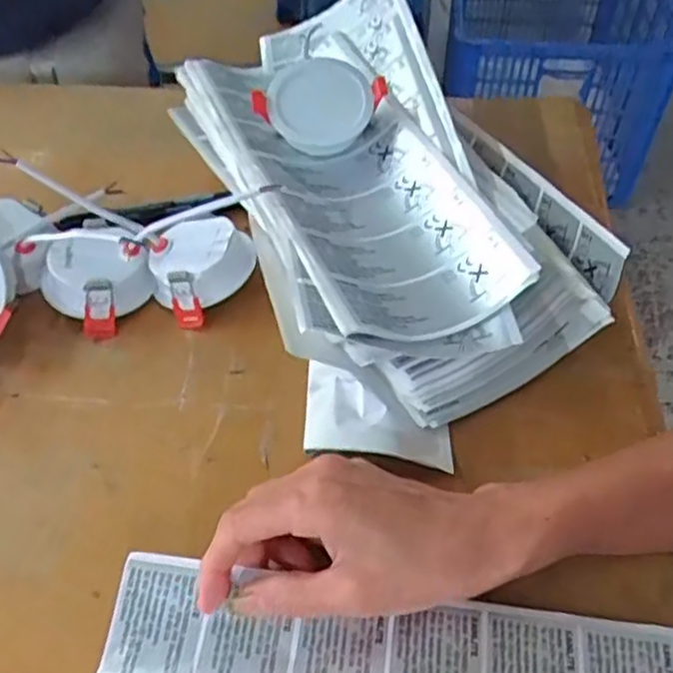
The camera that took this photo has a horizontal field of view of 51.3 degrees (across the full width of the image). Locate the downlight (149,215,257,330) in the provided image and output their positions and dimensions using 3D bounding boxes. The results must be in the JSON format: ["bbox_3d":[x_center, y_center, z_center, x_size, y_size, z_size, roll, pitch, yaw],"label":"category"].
[{"bbox_3d":[-0.088,-0.048,0.458,0.064,0.036,0.060,0,50,1],"label":"downlight"}]

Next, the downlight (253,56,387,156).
[{"bbox_3d":[-0.012,-0.162,0.484,0.069,0.021,0.070,36,79,0],"label":"downlight"}]

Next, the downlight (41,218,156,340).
[{"bbox_3d":[-0.154,-0.039,0.454,0.059,0.033,0.062,26,55,21],"label":"downlight"}]

